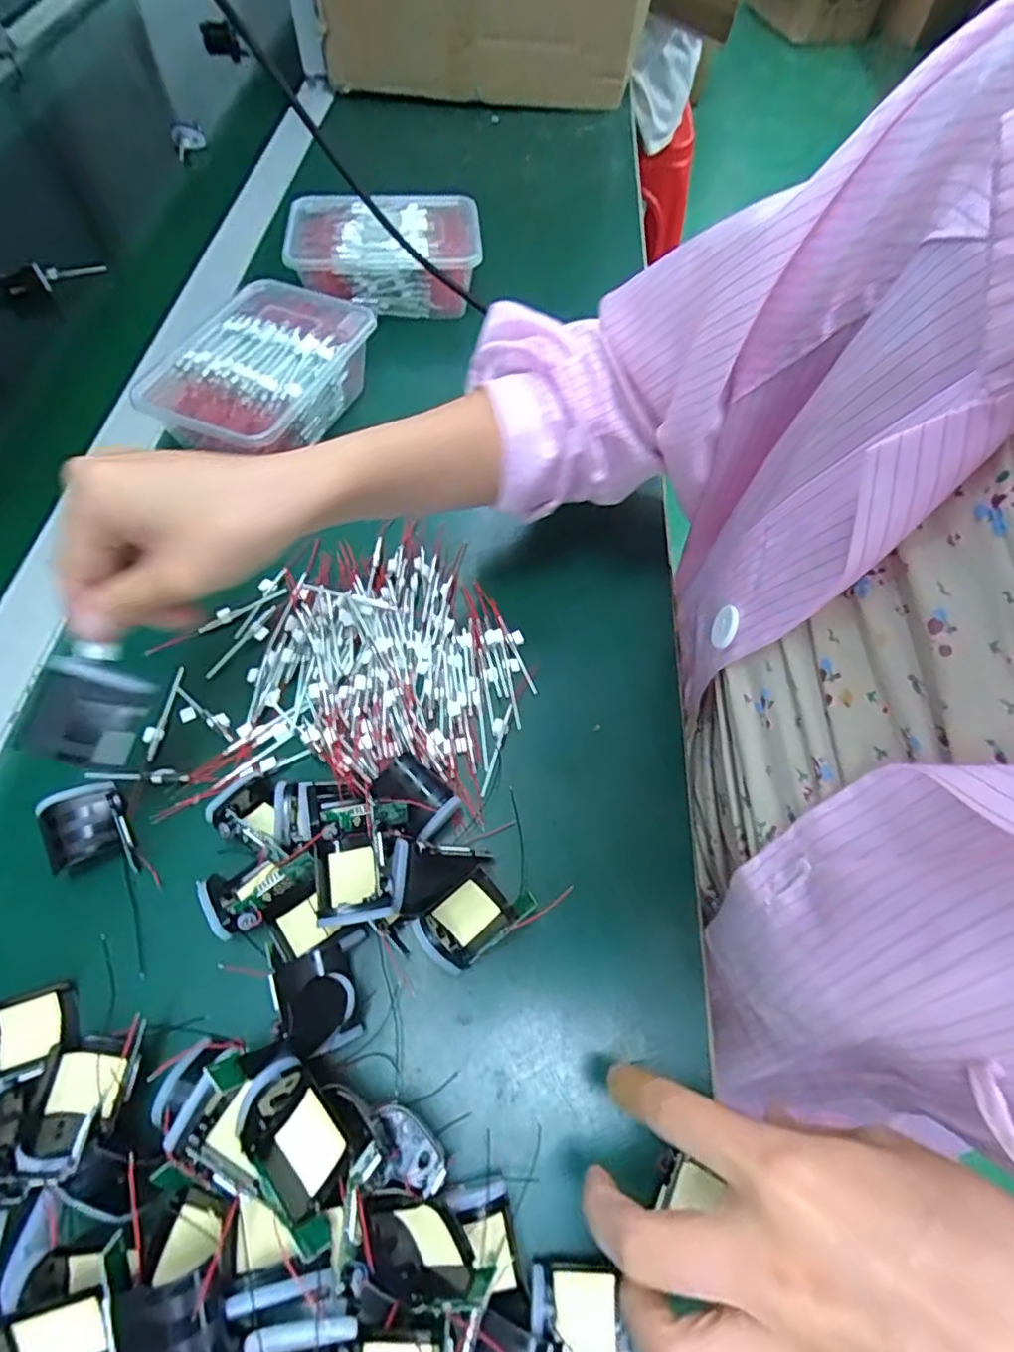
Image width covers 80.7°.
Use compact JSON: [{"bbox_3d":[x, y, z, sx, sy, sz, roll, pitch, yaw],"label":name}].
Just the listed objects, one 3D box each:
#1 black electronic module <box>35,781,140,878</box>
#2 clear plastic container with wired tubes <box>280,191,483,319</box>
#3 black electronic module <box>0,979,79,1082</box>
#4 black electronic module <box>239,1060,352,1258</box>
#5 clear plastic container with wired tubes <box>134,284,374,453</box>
[{"bbox_3d":[-0.219,0.080,0.311,0.033,0.026,0.049,-25,67,-17],"label":"black electronic module"},{"bbox_3d":[-0.112,-0.386,0.556,0.169,0.066,0.127,-2,62,-6],"label":"clear plastic container with wired tubes"},{"bbox_3d":[-0.222,0.161,0.271,0.046,0.018,0.035,-24,67,-16],"label":"black electronic module"},{"bbox_3d":[-0.078,0.176,0.221,0.031,0.018,0.056,-39,71,-22],"label":"black electronic module"},{"bbox_3d":[-0.186,-0.225,0.465,0.119,0.060,0.169,22,62,7],"label":"clear plastic container with wired tubes"}]

